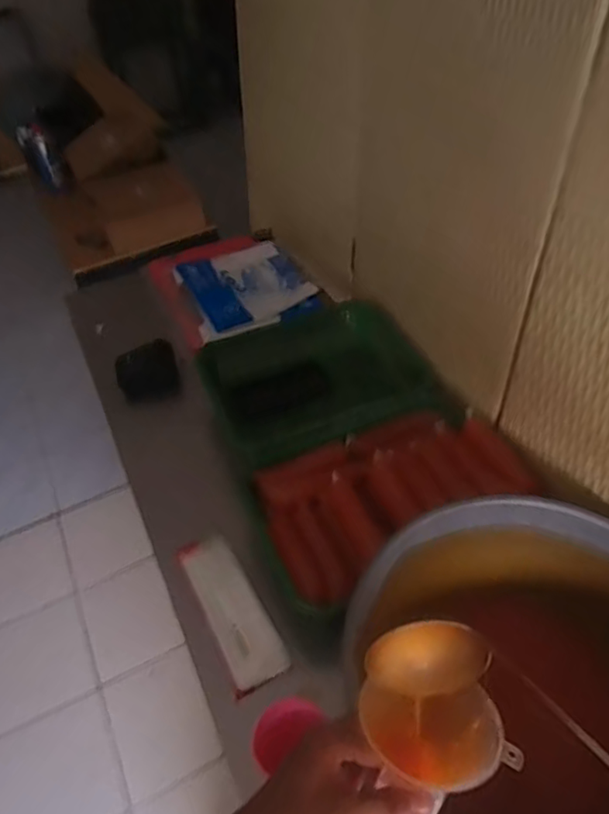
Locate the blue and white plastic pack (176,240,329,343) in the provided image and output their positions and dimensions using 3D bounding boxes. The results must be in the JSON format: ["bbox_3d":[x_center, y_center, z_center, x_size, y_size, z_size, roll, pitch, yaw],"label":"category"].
[{"bbox_3d":[-0.121,-0.254,1.290,0.254,0.035,0.279,-19,47,-12],"label":"blue and white plastic pack"}]

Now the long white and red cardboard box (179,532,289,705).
[{"bbox_3d":[-0.098,0.262,0.797,0.075,0.027,0.214,-24,48,-16],"label":"long white and red cardboard box"}]

